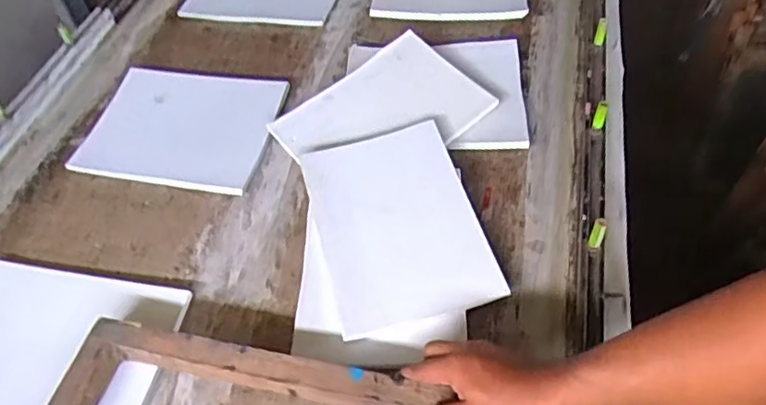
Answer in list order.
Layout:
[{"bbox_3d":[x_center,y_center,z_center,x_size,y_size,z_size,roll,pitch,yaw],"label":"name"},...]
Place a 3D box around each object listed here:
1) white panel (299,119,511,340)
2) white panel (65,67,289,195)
[{"bbox_3d":[0.017,0.023,0.763,0.194,0.015,0.268,-14,59,-6],"label":"white panel"},{"bbox_3d":[-0.296,-0.118,0.910,0.254,0.020,0.220,11,54,6],"label":"white panel"}]

